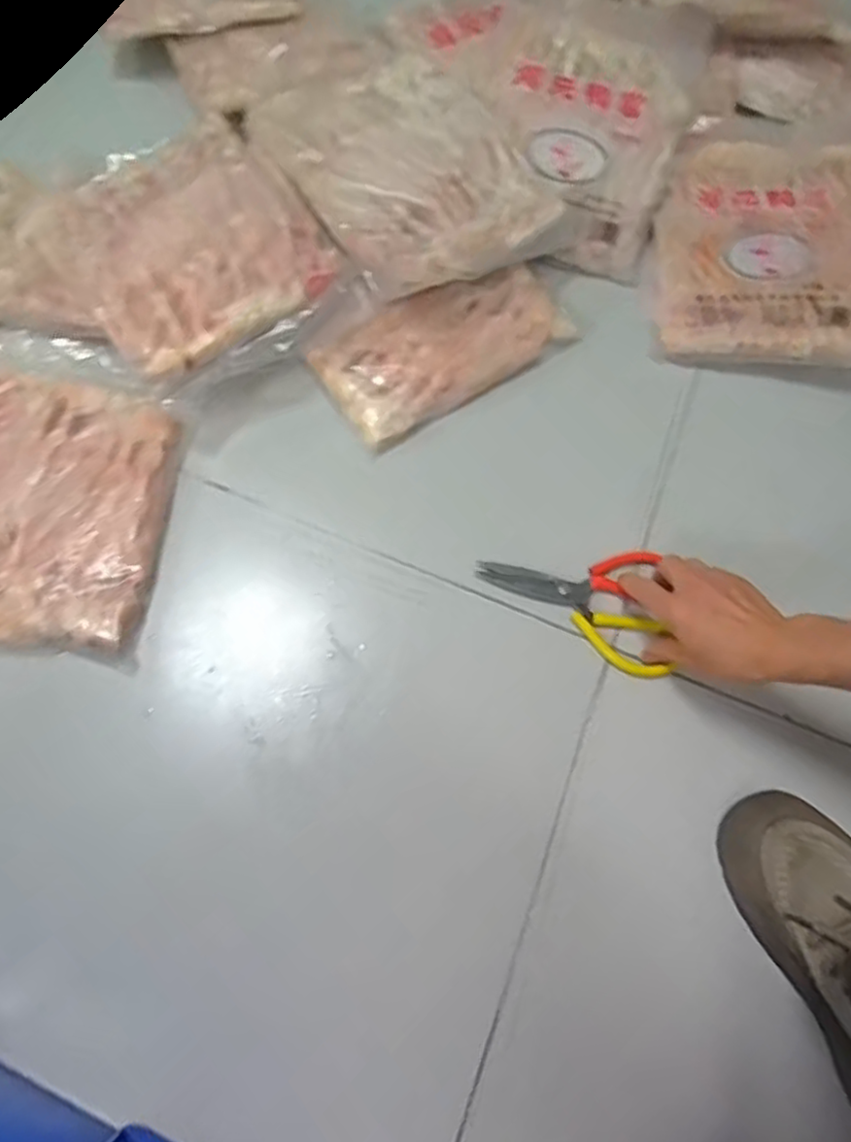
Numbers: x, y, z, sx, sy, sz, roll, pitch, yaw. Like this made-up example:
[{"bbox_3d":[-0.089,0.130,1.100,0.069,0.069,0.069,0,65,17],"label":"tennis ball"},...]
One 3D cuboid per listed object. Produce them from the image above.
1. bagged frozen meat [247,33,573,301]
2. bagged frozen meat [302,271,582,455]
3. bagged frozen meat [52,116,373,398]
[{"bbox_3d":[-0.031,-0.430,0.704,0.231,0.059,0.346,-34,78,-15],"label":"bagged frozen meat"},{"bbox_3d":[0.023,-0.233,0.689,0.257,0.038,0.123,-33,77,-15],"label":"bagged frozen meat"},{"bbox_3d":[-0.222,-0.307,0.656,0.227,0.057,0.270,-33,77,-15],"label":"bagged frozen meat"}]

